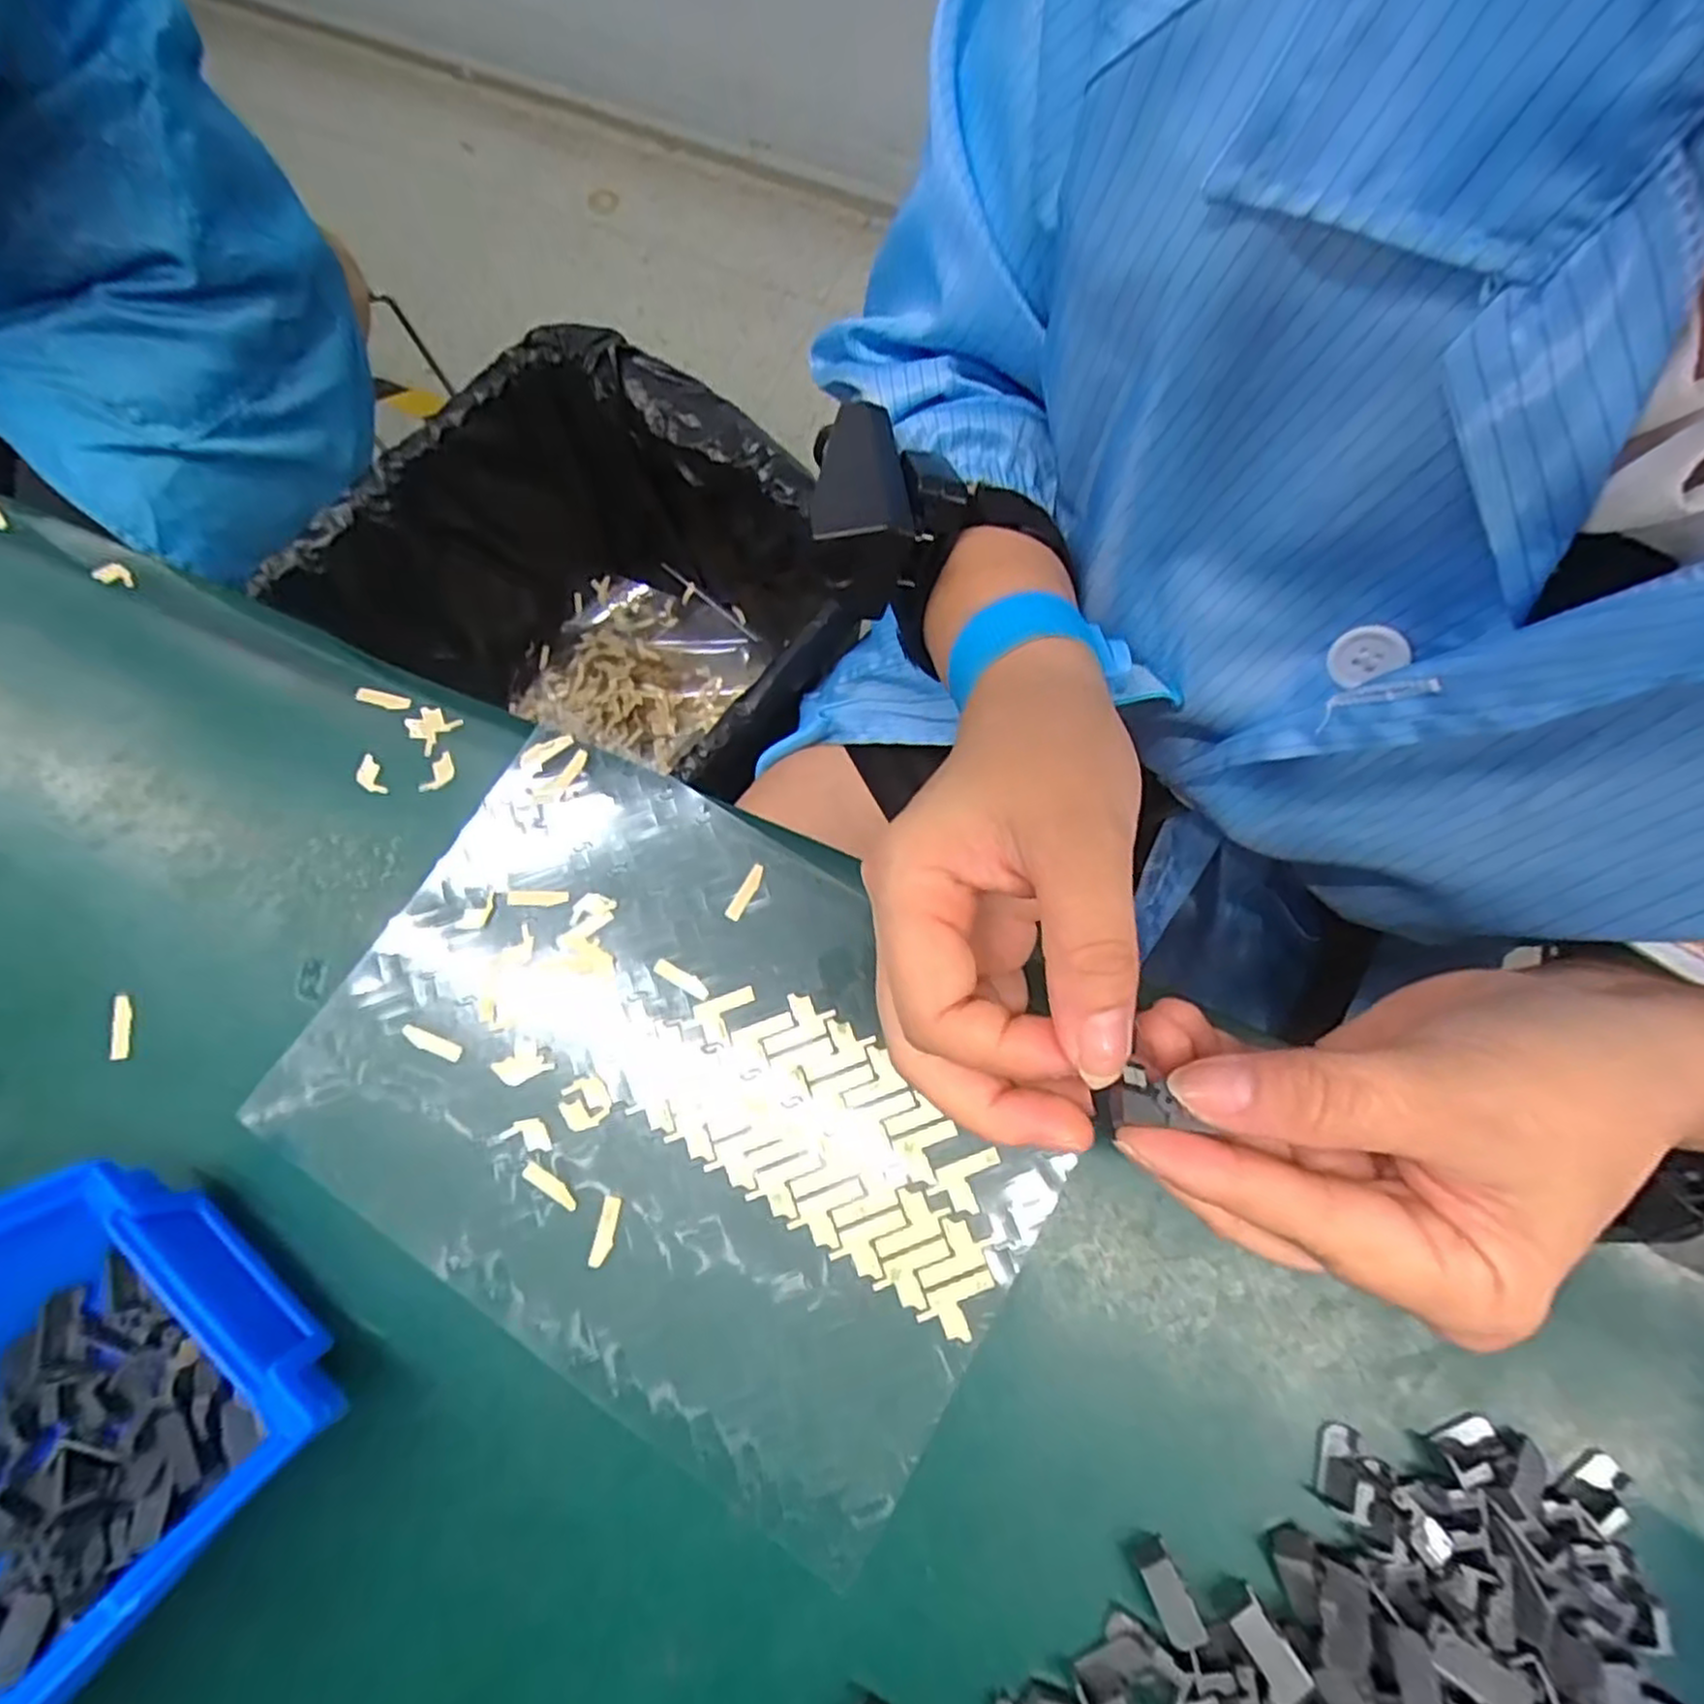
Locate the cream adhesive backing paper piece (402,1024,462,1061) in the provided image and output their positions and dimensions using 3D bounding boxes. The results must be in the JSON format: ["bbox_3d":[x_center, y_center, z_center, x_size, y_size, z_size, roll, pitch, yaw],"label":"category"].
[{"bbox_3d":[-0.148,0.067,0.266,0.022,0.004,0.006,23,77,3],"label":"cream adhesive backing paper piece"}]

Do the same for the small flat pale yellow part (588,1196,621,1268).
[{"bbox_3d":[-0.081,0.125,0.248,0.006,0.004,0.022,11,76,4],"label":"small flat pale yellow part"}]

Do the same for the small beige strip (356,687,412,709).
[{"bbox_3d":[-0.185,-0.061,0.300,0.021,0.004,0.006,11,94,-2],"label":"small beige strip"}]

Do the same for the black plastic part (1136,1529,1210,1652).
[{"bbox_3d":[0.093,0.218,0.224,0.011,0.009,0.024,-23,76,-5],"label":"black plastic part"}]

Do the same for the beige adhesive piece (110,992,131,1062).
[{"bbox_3d":[-0.258,0.062,0.268,0.004,0.004,0.023,-11,75,-2],"label":"beige adhesive piece"}]

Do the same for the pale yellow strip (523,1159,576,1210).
[{"bbox_3d":[-0.101,0.112,0.255,0.022,0.004,0.006,30,74,8],"label":"pale yellow strip"}]

